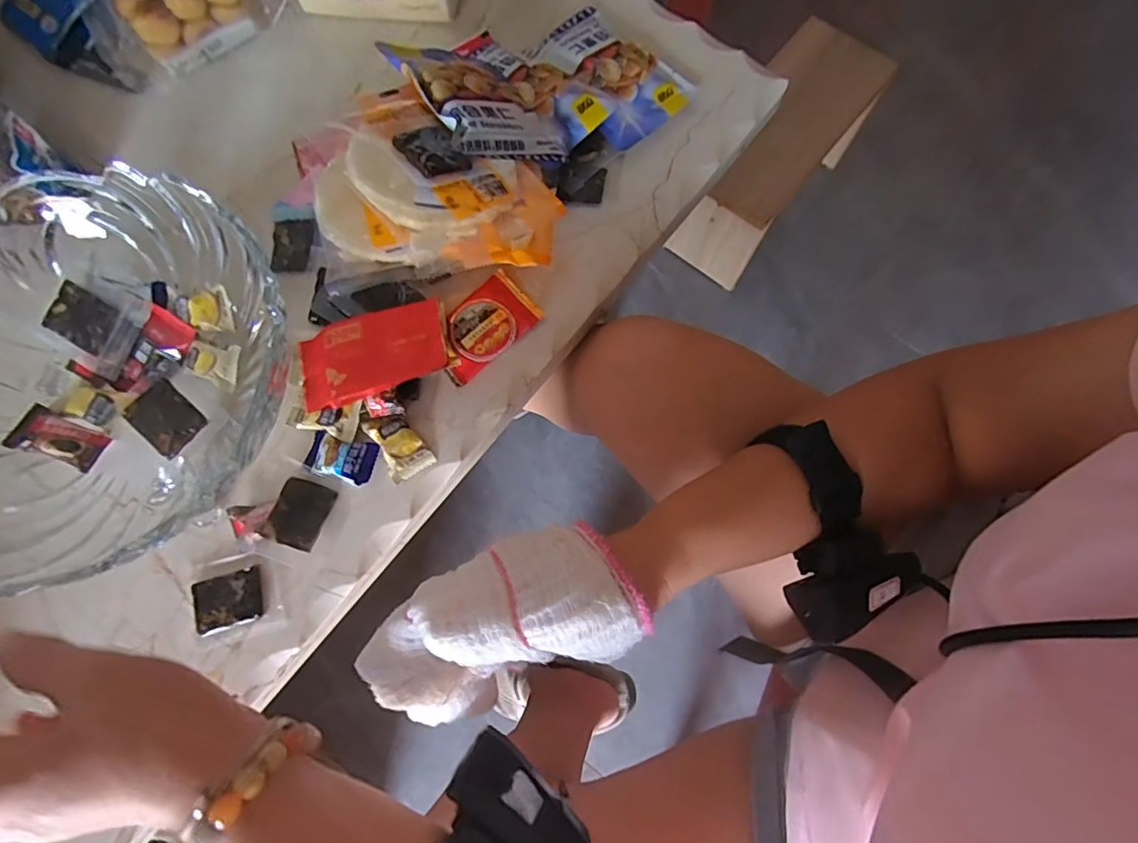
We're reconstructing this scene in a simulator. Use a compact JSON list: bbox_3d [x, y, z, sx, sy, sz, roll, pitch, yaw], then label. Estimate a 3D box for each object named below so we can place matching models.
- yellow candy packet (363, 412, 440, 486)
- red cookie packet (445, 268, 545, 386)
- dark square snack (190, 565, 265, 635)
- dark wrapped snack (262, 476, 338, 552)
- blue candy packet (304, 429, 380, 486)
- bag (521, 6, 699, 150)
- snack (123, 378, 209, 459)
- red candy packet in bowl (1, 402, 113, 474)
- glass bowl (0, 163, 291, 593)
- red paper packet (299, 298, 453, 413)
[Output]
[{"bbox_3d":[-0.114,0.016,0.354,0.028,0.015,0.045,-36,78,-7],"label":"yellow candy packet"},{"bbox_3d":[-0.062,-0.068,0.375,0.078,0.010,0.050,-43,79,-9],"label":"red cookie packet"},{"bbox_3d":[-0.218,0.115,0.337,0.042,0.008,0.033,-17,76,-3],"label":"dark square snack"},{"bbox_3d":[-0.174,0.059,0.342,0.033,0.014,0.040,17,77,5],"label":"dark wrapped snack"},{"bbox_3d":[-0.152,0.023,0.350,0.047,0.007,0.027,14,77,5],"label":"blue candy packet"},{"bbox_3d":[0.029,-0.274,0.414,0.123,0.024,0.086,43,81,11],"label":"bag"},{"bbox_3d":[-0.252,-0.002,0.329,0.042,0.010,0.031,40,80,10],"label":"snack"},{"bbox_3d":[-0.313,0.011,0.324,0.044,0.008,0.028,26,55,-11],"label":"red candy packet in bowl"},{"bbox_3d":[-0.290,-0.022,0.325,0.204,0.098,0.222,0,76,1],"label":"glass bowl"},{"bbox_3d":[-0.131,-0.045,0.349,0.101,0.012,0.051,-16,79,3],"label":"red paper packet"}]

